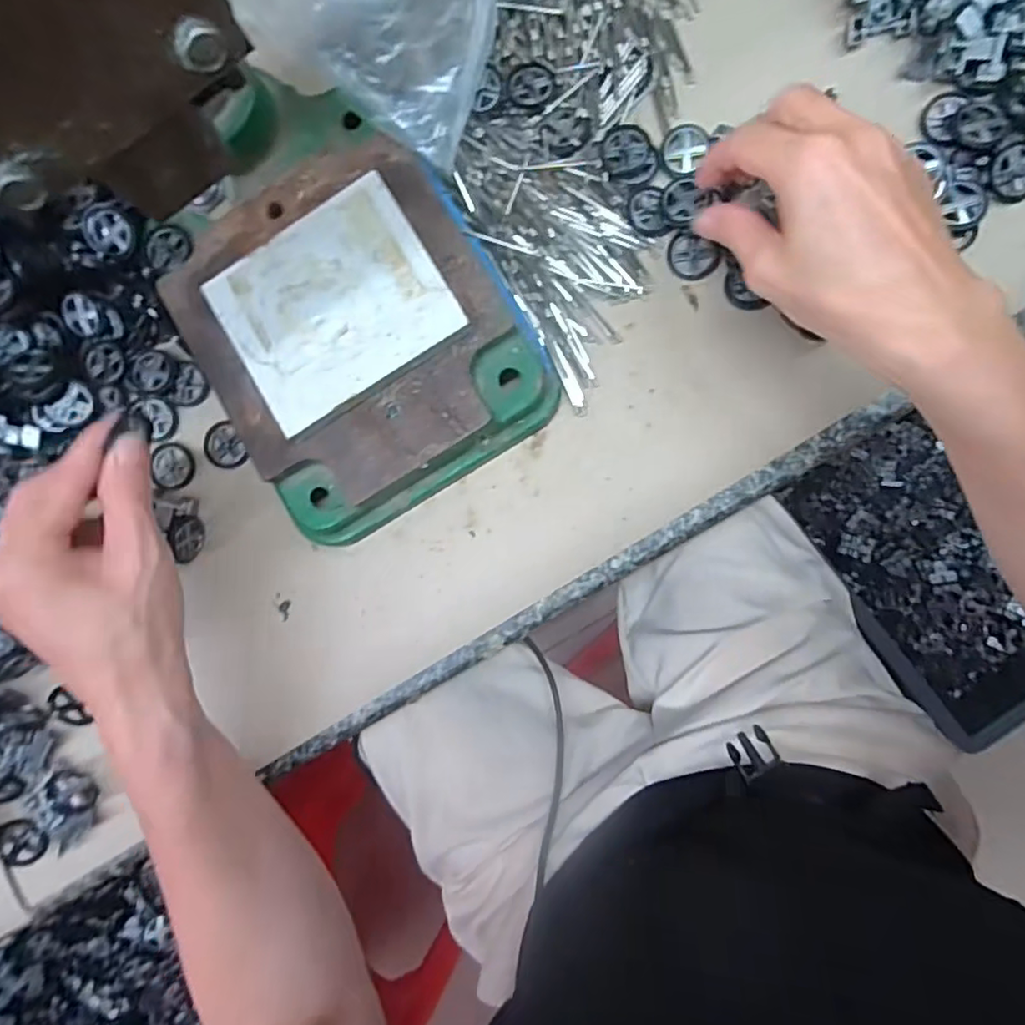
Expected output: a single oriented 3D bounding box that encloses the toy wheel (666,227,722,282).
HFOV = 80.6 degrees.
[{"bbox_3d":[0.097,-0.139,0.329,0.028,0.004,0.024,30,91,6],"label":"toy wheel"}]

